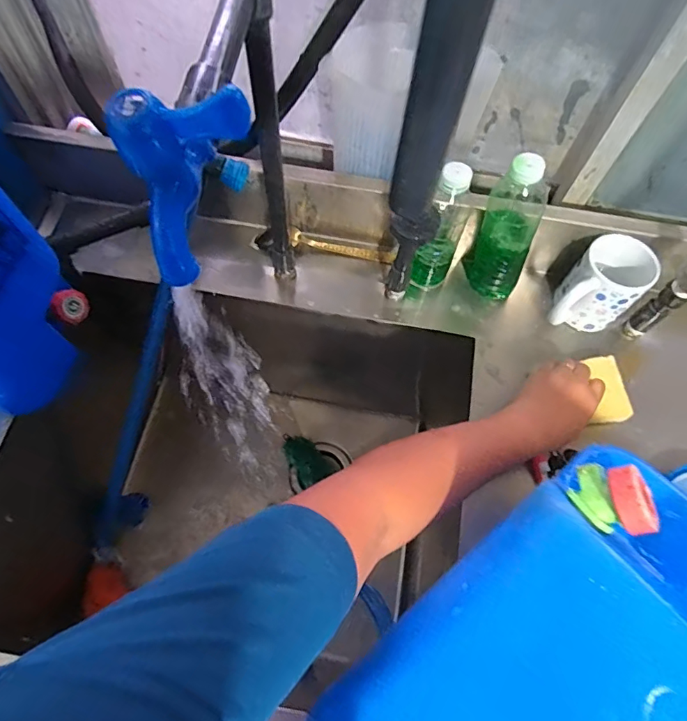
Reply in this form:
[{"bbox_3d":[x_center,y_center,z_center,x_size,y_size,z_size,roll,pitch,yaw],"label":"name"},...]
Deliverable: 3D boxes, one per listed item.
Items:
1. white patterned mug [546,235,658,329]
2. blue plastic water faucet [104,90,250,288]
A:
[{"bbox_3d":[0.308,-0.083,0.588,0.080,0.094,0.106,38,69,14],"label":"white patterned mug"},{"bbox_3d":[-0.078,-0.086,0.230,0.061,0.084,0.046,-35,72,-17],"label":"blue plastic water faucet"}]

